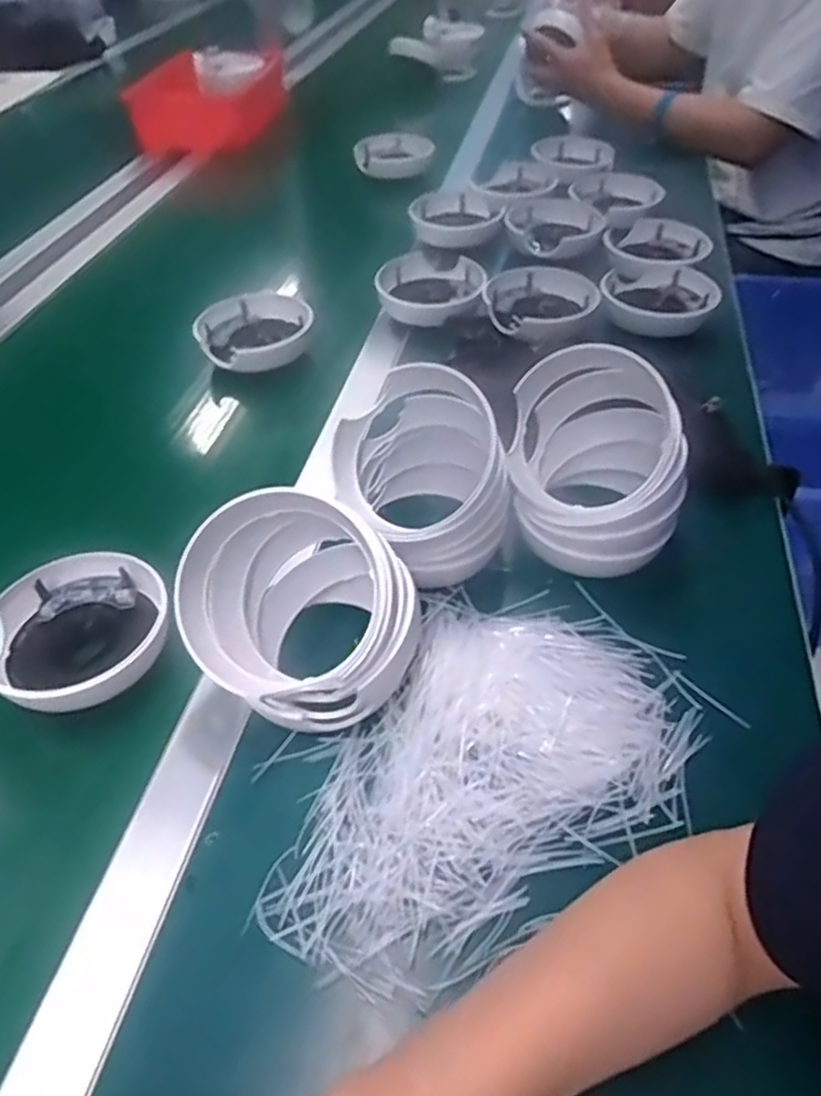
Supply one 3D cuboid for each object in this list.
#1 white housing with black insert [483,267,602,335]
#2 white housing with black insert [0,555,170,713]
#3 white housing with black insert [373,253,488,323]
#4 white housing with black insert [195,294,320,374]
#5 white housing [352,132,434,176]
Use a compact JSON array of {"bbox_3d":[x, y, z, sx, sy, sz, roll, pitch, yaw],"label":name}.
[{"bbox_3d":[0.138,-0.262,0.771,0.118,0.031,0.109,-1,47,1],"label":"white housing with black insert"},{"bbox_3d":[-0.222,0.060,0.494,0.111,0.042,0.119,-1,47,1],"label":"white housing with black insert"},{"bbox_3d":[0.020,-0.287,0.800,0.120,0.024,0.114,14,49,15],"label":"white housing with black insert"},{"bbox_3d":[-0.162,-0.230,0.769,0.118,0.037,0.102,-7,47,-4],"label":"white housing with black insert"},{"bbox_3d":[-0.027,-0.612,1.127,0.118,0.034,0.110,-3,47,-1],"label":"white housing"}]

